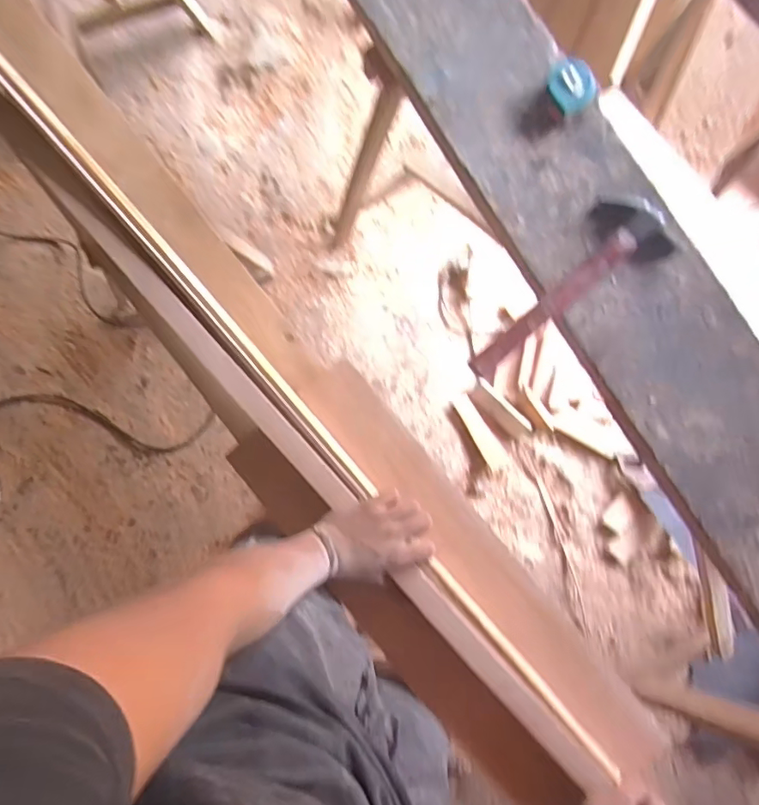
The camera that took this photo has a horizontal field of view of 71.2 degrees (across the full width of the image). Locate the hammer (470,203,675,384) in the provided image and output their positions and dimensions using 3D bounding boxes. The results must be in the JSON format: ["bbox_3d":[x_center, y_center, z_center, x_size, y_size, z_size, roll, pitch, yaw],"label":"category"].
[{"bbox_3d":[0.249,-0.153,0.717,0.322,0.024,0.106,-41,85,-3],"label":"hammer"}]

